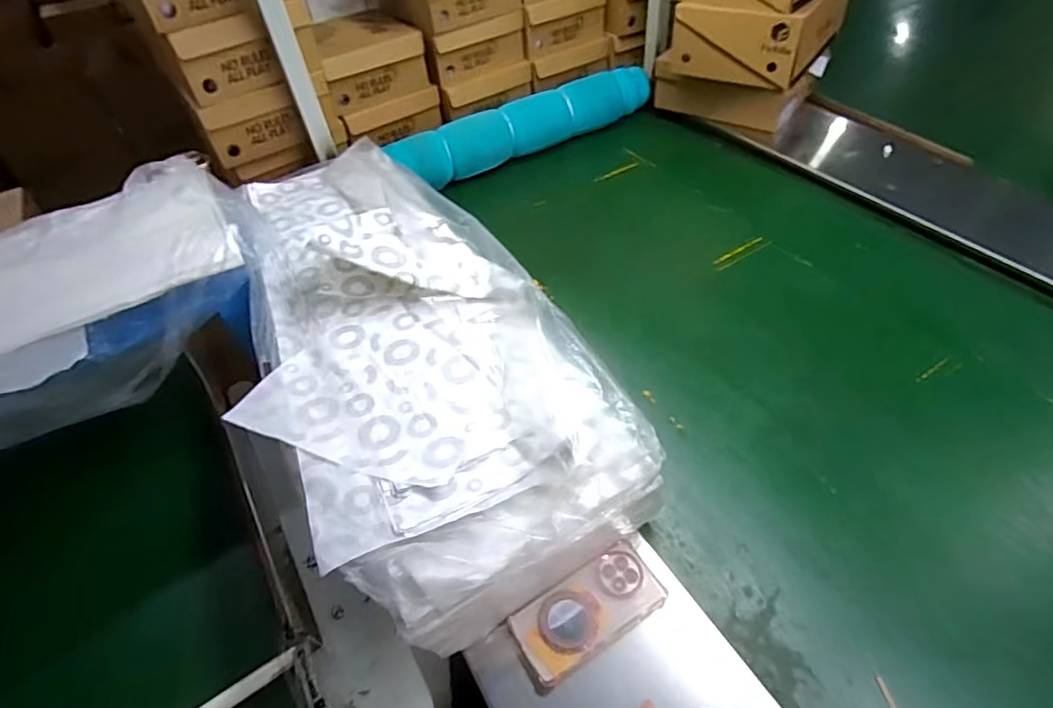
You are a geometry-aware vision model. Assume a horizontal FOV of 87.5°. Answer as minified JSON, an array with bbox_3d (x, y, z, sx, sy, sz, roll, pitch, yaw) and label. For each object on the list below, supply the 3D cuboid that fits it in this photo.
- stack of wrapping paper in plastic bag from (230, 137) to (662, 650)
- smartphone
[{"bbox_3d":[-0.215,-0.051,0.811,0.384,0.161,0.880,-26,49,-18],"label":"stack of wrapping paper in plastic bag"},{"bbox_3d":[0.065,0.274,0.589,0.164,0.018,0.078,-29,59,-16],"label":"smartphone"}]

